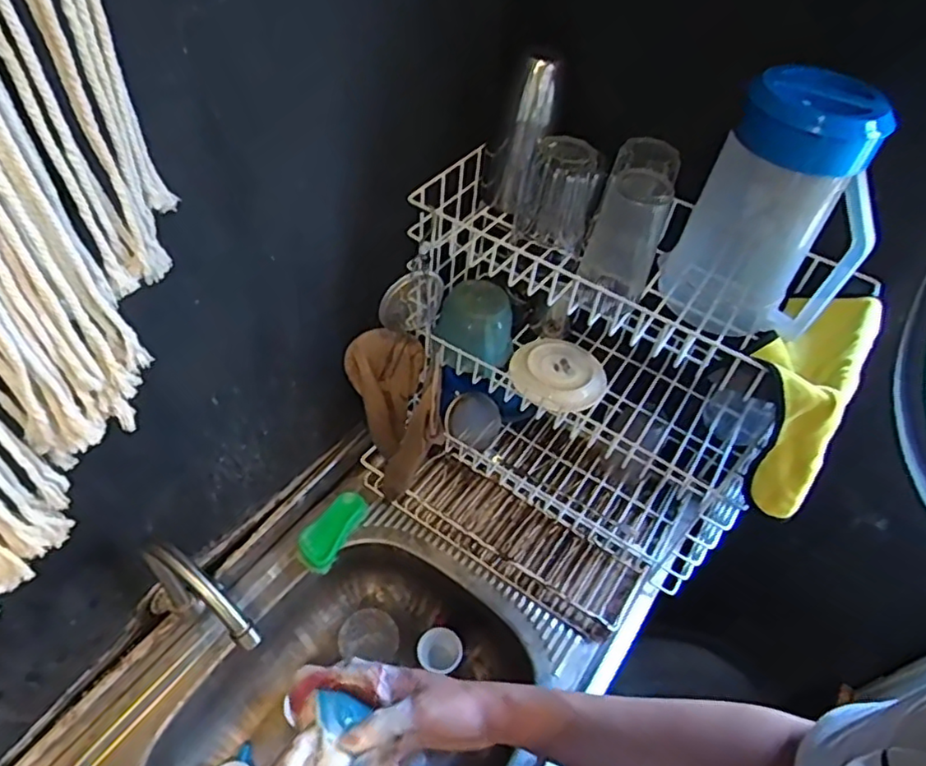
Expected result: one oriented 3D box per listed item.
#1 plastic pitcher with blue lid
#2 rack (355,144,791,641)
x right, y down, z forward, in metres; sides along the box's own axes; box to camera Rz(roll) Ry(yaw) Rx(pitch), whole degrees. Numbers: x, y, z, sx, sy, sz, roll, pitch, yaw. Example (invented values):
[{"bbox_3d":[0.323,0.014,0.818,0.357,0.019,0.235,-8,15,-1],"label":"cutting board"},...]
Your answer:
[{"bbox_3d":[0.334,-0.182,0.664,0.174,0.253,0.147,26,53,16],"label":"plastic pitcher with blue lid"},{"bbox_3d":[0.135,0.034,0.831,0.468,0.450,0.308,25,53,16],"label":"rack"}]

